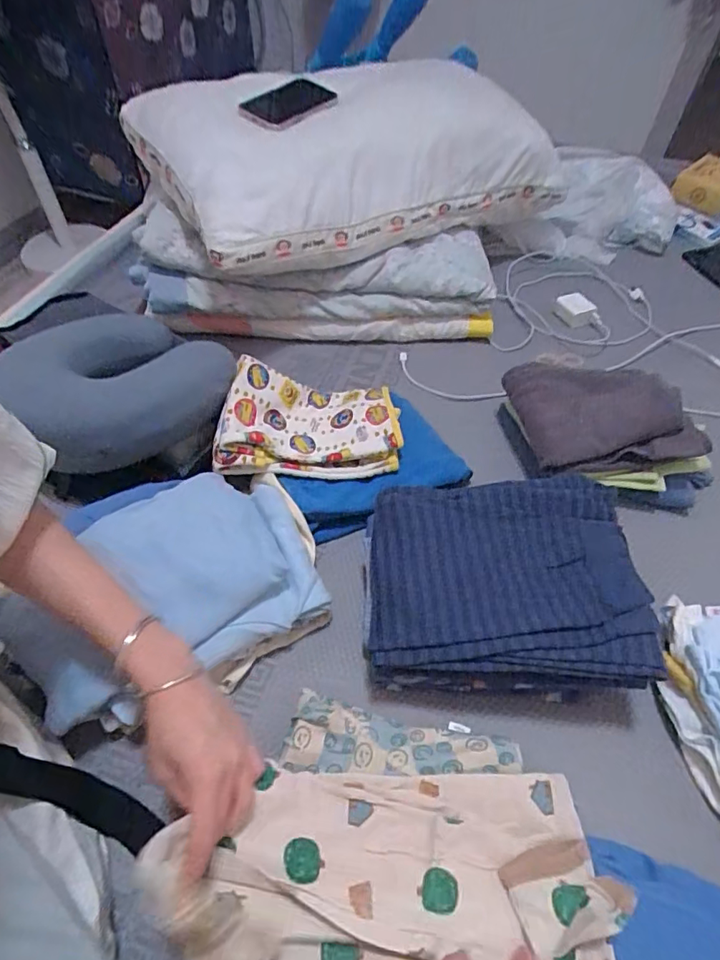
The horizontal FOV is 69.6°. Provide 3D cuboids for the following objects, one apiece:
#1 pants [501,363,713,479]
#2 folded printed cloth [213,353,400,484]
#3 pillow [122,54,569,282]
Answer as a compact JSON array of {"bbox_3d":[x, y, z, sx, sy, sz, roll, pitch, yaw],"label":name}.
[{"bbox_3d":[0.303,-0.083,0.657,0.204,0.047,0.146,-5,52,-6],"label":"pants"},{"bbox_3d":[-0.062,-0.079,0.664,0.222,0.060,0.164,-2,52,-3],"label":"folded printed cloth"},{"bbox_3d":[-0.007,-0.539,0.850,0.629,0.204,0.379,-25,57,-20],"label":"pillow"}]

